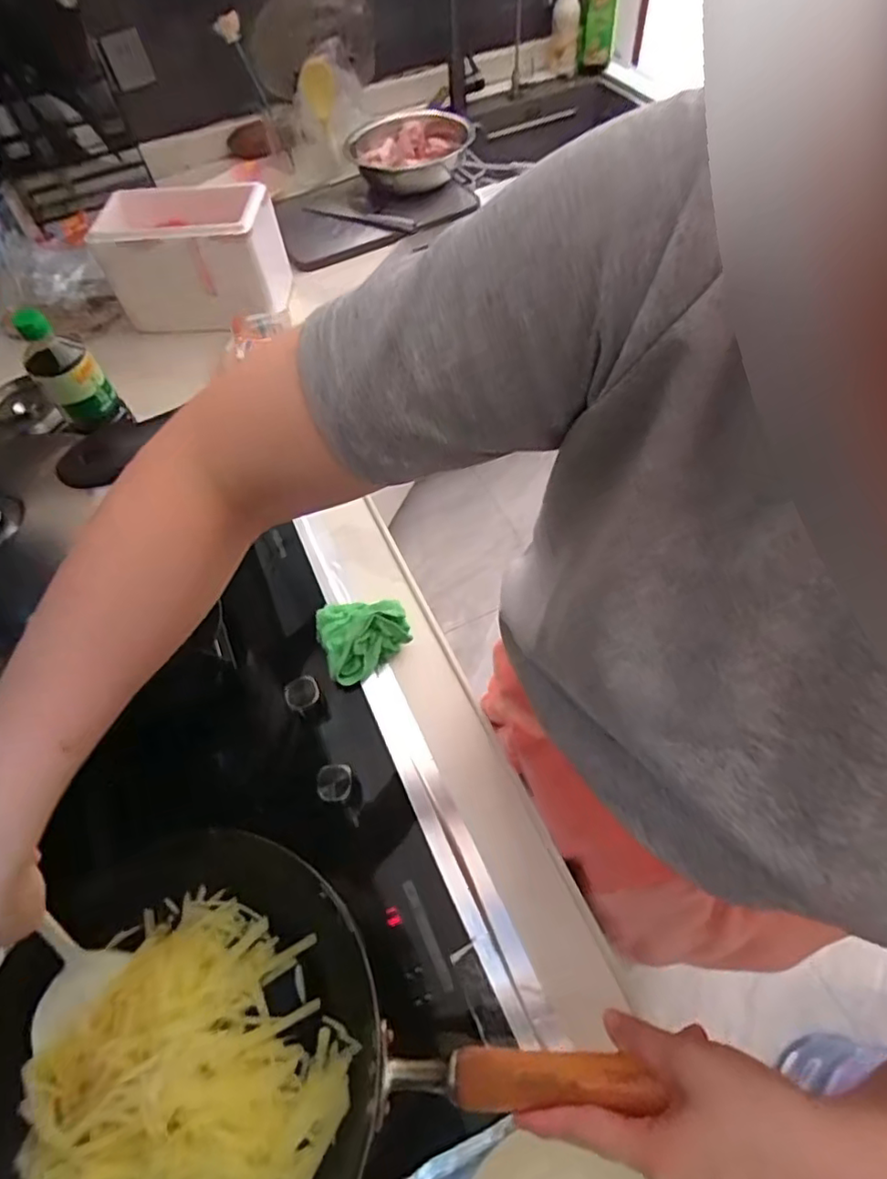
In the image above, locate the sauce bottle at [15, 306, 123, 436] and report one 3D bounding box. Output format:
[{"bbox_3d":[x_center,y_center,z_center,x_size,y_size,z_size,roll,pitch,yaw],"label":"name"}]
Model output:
[{"bbox_3d":[-0.478,-0.273,0.750,0.075,0.142,0.060,-35,62,-16],"label":"sauce bottle"}]

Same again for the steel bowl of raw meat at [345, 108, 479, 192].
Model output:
[{"bbox_3d":[-0.074,-0.990,1.321,0.266,0.088,0.282,-2,58,3],"label":"steel bowl of raw meat"}]

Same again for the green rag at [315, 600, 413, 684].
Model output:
[{"bbox_3d":[-0.095,0.053,0.712,0.106,0.035,0.103,-19,59,-7],"label":"green rag"}]

